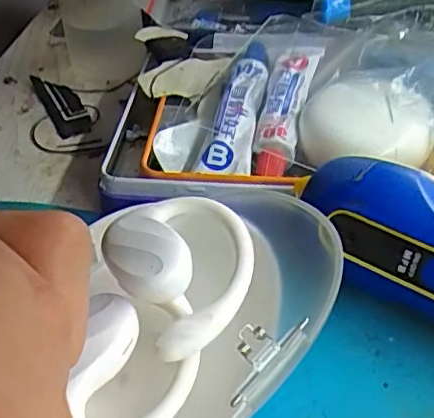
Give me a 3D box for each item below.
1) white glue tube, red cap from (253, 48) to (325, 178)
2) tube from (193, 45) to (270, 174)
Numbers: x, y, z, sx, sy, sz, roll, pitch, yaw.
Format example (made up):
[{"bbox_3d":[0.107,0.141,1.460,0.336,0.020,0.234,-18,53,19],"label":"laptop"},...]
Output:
[{"bbox_3d":[0.025,-0.039,0.222,0.016,0.007,0.078,10,55,11],"label":"white glue tube, red cap"},{"bbox_3d":[0.009,-0.038,0.223,0.018,0.009,0.068,10,62,12],"label":"tube"}]

